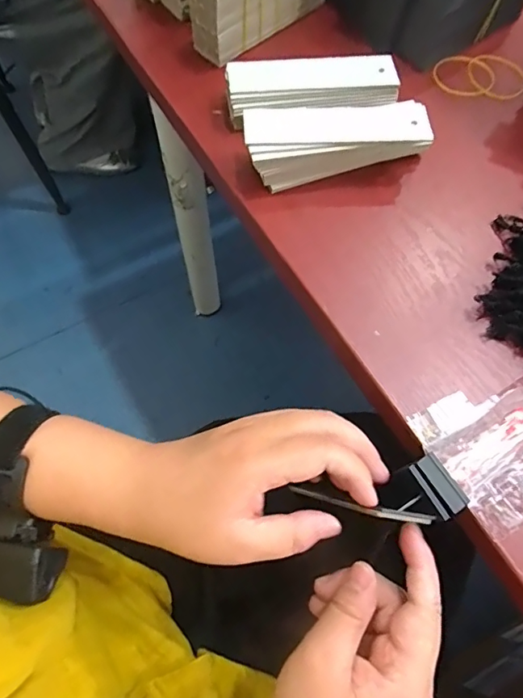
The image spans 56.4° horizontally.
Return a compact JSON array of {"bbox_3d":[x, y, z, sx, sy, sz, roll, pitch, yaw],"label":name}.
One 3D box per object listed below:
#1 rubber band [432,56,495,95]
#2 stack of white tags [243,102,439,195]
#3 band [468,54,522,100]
[{"bbox_3d":[0.168,-0.229,0.410,0.055,0.004,0.045,-27,70,-14],"label":"rubber band"},{"bbox_3d":[0.053,-0.143,0.343,0.127,0.043,0.030,-10,67,-7],"label":"stack of white tags"},{"bbox_3d":[0.199,-0.232,0.411,0.049,0.004,0.050,-41,74,-18],"label":"band"}]

